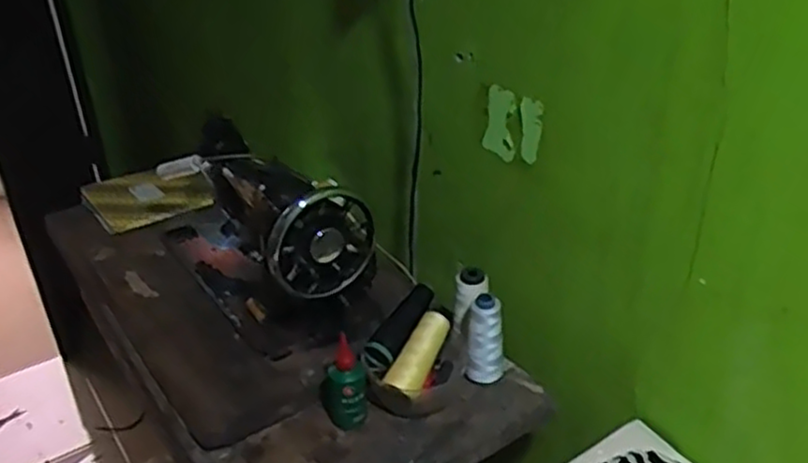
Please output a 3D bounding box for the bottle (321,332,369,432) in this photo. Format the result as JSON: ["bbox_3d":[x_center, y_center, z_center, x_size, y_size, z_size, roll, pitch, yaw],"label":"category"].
[{"bbox_3d":[-0.067,0.168,0.828,0.049,0.088,0.041,-7,31,-7],"label":"bottle"}]

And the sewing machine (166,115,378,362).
[{"bbox_3d":[-0.212,-0.019,1.026,0.155,0.210,0.408,-21,36,-28],"label":"sewing machine"}]

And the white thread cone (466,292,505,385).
[{"bbox_3d":[0.097,0.134,0.879,0.041,0.119,0.039,5,32,13],"label":"white thread cone"}]

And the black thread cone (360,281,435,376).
[{"bbox_3d":[-0.004,0.121,0.888,0.035,0.041,0.148,13,34,24],"label":"black thread cone"}]

